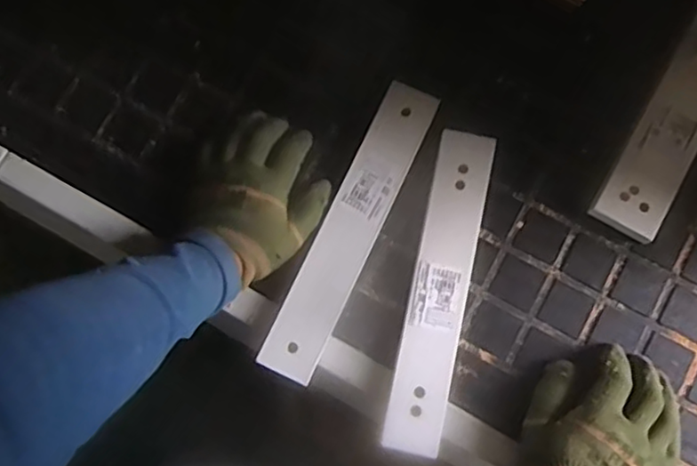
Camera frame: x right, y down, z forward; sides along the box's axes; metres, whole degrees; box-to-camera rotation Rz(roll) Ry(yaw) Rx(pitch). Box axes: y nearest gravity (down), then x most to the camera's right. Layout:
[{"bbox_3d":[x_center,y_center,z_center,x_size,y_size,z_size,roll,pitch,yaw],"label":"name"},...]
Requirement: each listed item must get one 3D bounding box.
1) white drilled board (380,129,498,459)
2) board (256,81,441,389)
[{"bbox_3d":[0.085,0.050,0.597,0.055,0.024,0.289,13,80,3],"label":"white drilled board"},{"bbox_3d":[0.003,-0.004,0.607,0.050,0.022,0.291,25,81,5],"label":"board"}]

